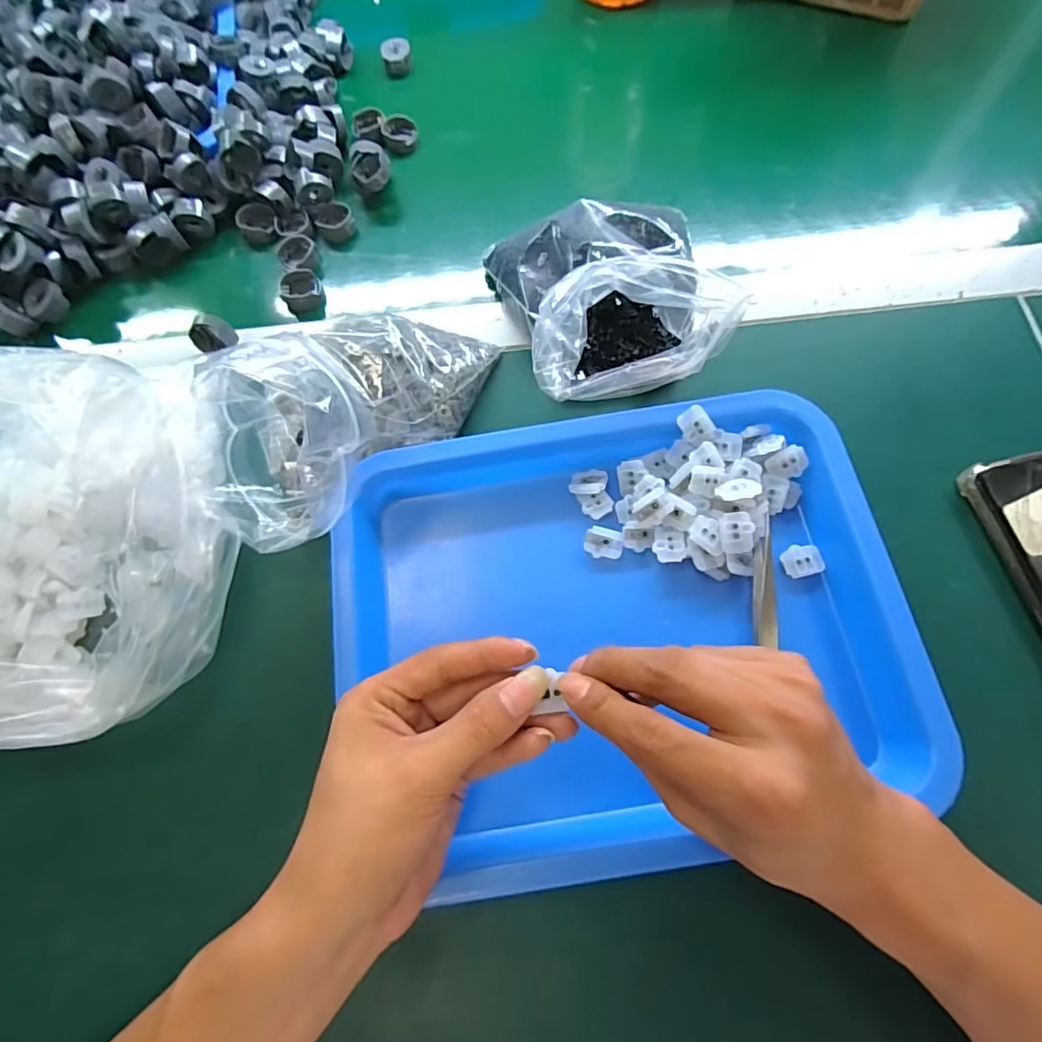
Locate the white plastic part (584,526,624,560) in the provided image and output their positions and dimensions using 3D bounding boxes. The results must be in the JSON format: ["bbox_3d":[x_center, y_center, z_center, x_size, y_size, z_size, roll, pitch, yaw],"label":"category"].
[{"bbox_3d":[0.047,0.013,0.313,0.021,0.007,0.017,10,72,6],"label":"white plastic part"}]

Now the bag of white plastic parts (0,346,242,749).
[{"bbox_3d":[-0.249,0.004,0.272,0.160,0.118,0.198,3,72,4],"label":"bag of white plastic parts"}]

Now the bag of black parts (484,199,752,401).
[{"bbox_3d":[0.056,-0.146,0.345,0.129,0.056,0.146,-19,72,-4],"label":"bag of black parts"}]

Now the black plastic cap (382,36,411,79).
[{"bbox_3d":[-0.107,-0.402,0.478,0.025,0.021,0.025,-1,71,2],"label":"black plastic cap"}]

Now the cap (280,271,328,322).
[{"bbox_3d":[-0.156,-0.163,0.396,0.028,0.025,0.026,-1,71,2],"label":"cap"}]

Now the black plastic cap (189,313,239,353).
[{"bbox_3d":[-0.201,-0.121,0.356,0.024,0.015,0.021,16,73,8],"label":"black plastic cap"}]

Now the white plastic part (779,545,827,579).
[{"bbox_3d":[0.155,0.022,0.304,0.021,0.007,0.017,-14,71,-2],"label":"white plastic part"}]

